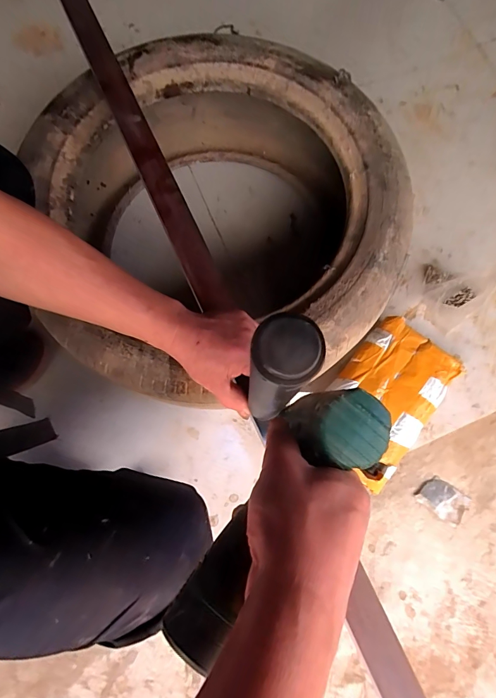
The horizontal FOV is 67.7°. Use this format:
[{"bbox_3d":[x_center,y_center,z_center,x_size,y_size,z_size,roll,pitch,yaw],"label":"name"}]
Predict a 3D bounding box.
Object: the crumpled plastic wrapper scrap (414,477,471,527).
[{"bbox_3d":[0.402,0.310,0.758,0.104,0.014,0.067,33,78,8],"label":"crumpled plastic wrapper scrap"}]

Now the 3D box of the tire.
[{"bbox_3d":[-0.039,-0.233,0.656,0.528,0.241,0.598,-14,77,-4],"label":"tire"}]

